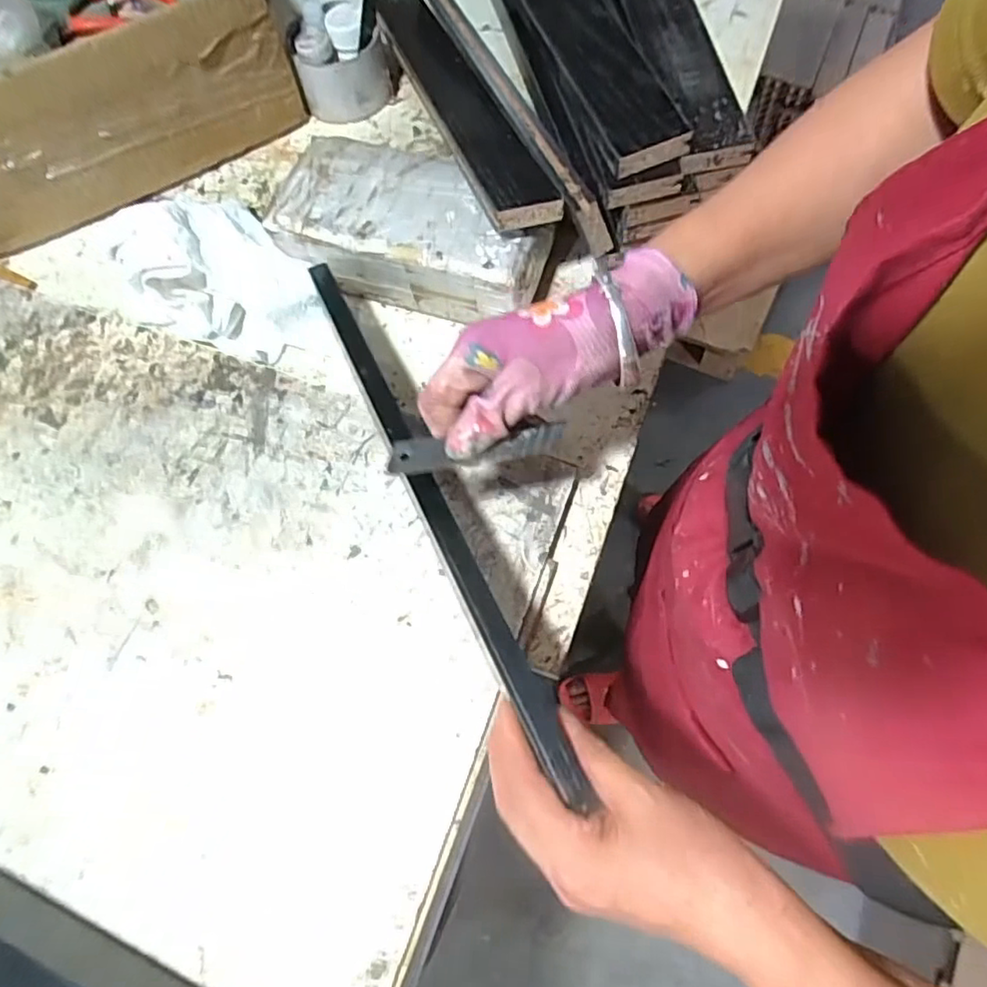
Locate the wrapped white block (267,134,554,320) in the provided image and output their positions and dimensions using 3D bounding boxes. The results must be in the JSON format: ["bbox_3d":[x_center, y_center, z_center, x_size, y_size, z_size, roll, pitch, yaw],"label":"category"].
[{"bbox_3d":[-0.061,-0.202,0.482,0.205,0.070,0.098,17,72,8],"label":"wrapped white block"}]

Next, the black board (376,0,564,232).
[{"bbox_3d":[-0.039,-0.340,0.516,0.051,0.021,0.381,-19,59,-5],"label":"black board"}]

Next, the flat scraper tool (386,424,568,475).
[{"bbox_3d":[-0.008,-0.025,0.334,0.097,0.007,0.019,-7,78,-11],"label":"flat scraper tool"}]

